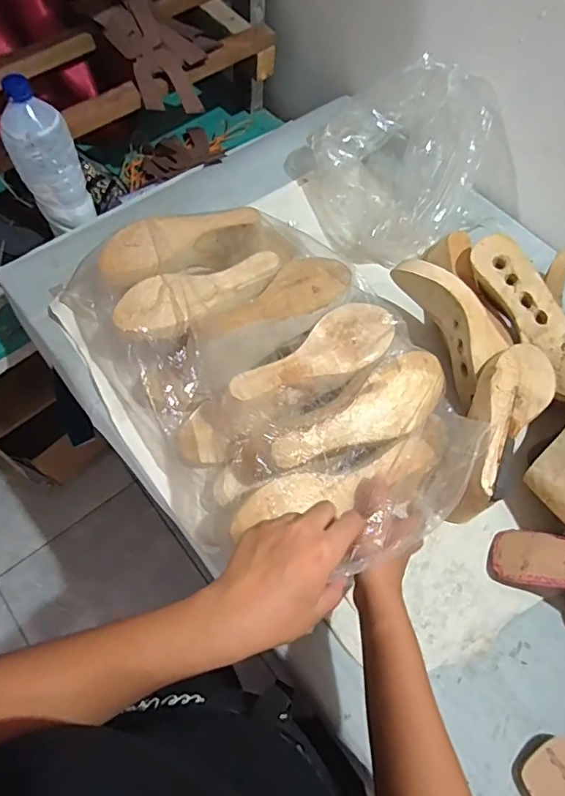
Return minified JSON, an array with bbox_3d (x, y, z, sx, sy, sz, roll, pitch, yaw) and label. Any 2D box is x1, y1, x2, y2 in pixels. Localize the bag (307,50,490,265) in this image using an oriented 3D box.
[{"bbox_3d":[0.152,-0.347,0.741,0.236,0.154,0.266,28,66,10],"label":"bag"}]

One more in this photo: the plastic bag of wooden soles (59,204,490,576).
[{"bbox_3d":[-0.028,-0.041,0.590,0.312,0.119,0.457,-30,69,-16],"label":"plastic bag of wooden soles"}]

